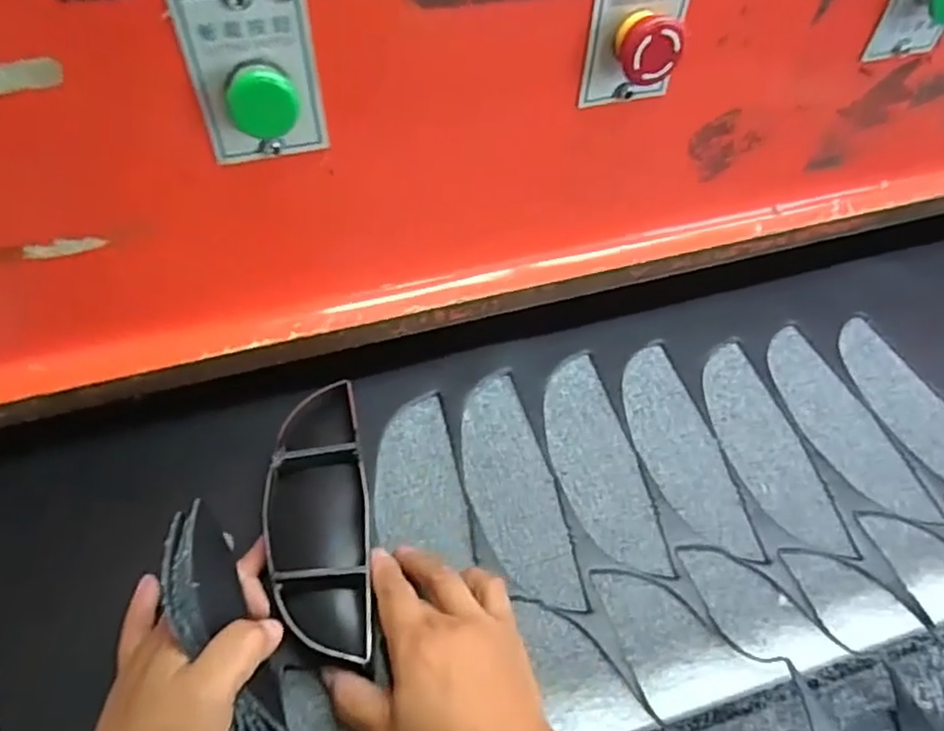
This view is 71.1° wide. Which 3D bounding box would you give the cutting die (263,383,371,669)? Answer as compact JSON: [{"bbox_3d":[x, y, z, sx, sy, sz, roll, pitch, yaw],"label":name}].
[{"bbox_3d":[-0.097,0.093,0.417,0.063,0.024,0.186,-5,55,-7],"label":"cutting die"}]

